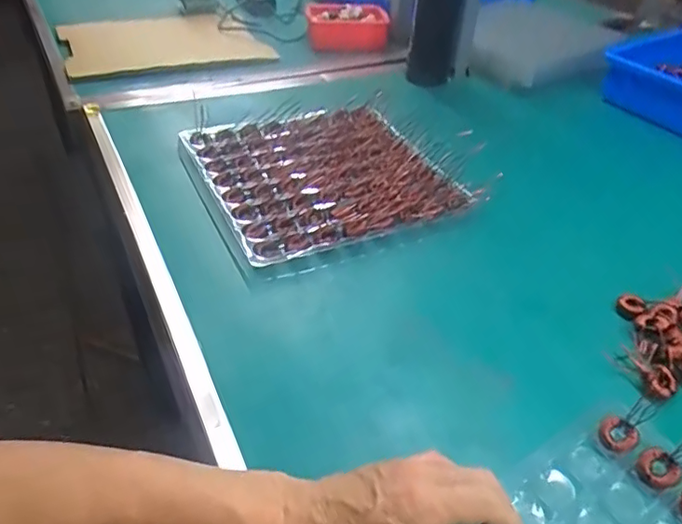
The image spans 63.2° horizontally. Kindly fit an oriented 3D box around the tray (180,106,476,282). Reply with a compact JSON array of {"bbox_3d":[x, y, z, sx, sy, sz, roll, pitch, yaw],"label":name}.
[{"bbox_3d":[-0.031,-0.104,0.693,0.281,0.030,0.293,-17,44,-22],"label":"tray"}]

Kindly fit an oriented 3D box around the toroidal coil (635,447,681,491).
[{"bbox_3d":[0.235,0.153,0.411,0.028,0.010,0.028,-13,60,24],"label":"toroidal coil"}]

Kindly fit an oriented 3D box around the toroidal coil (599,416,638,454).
[{"bbox_3d":[0.213,0.134,0.428,0.026,0.008,0.026,-3,73,11],"label":"toroidal coil"}]

